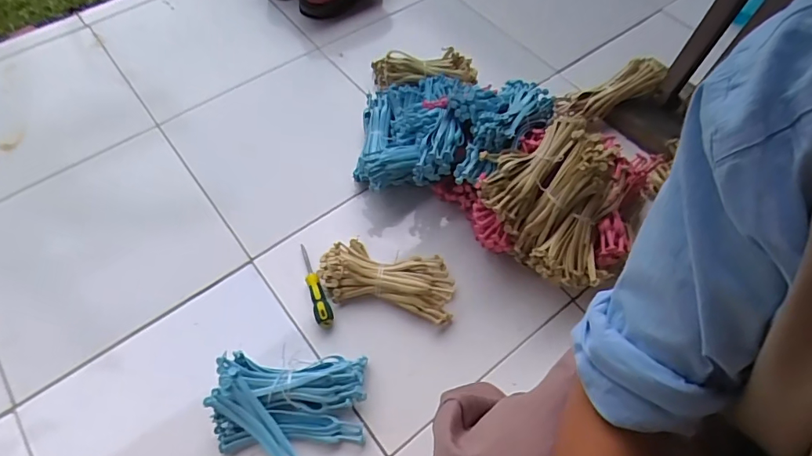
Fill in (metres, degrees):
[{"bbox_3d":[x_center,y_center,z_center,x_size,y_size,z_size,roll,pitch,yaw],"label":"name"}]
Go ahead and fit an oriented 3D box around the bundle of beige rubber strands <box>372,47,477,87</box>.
[{"bbox_3d":[0.039,-0.342,1.044,0.225,0.089,0.073,3,61,0],"label":"bundle of beige rubber strands"}]

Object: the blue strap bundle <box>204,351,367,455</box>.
[{"bbox_3d":[-0.171,0.272,0.687,0.211,0.059,0.171,-2,61,-3],"label":"blue strap bundle"}]

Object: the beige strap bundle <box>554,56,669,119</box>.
[{"bbox_3d":[0.416,-0.279,0.977,0.218,0.054,0.069,-22,62,9],"label":"beige strap bundle"}]

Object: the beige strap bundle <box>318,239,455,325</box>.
[{"bbox_3d":[-0.032,0.082,0.807,0.226,0.048,0.107,12,61,5],"label":"beige strap bundle"}]

